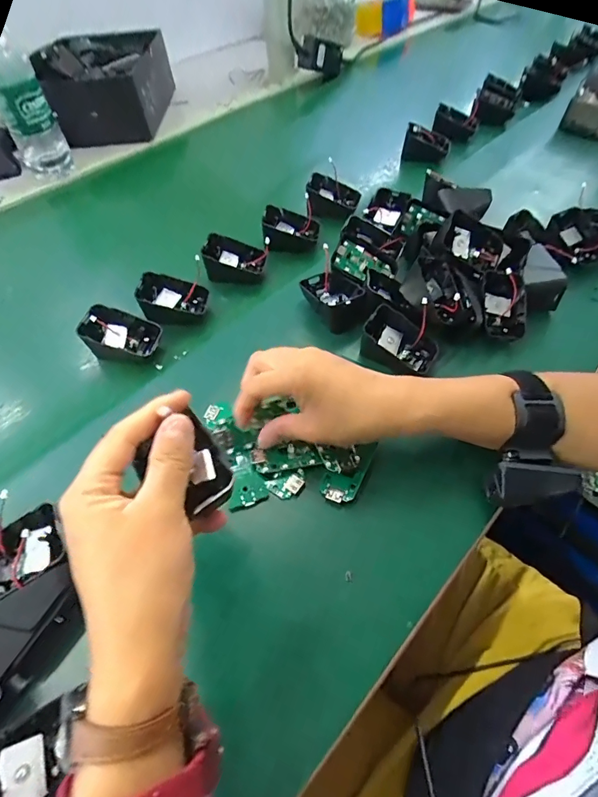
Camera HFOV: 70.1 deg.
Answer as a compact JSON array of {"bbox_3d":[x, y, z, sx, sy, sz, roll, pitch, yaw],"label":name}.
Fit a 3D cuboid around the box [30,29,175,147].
[{"bbox_3d":[-0.312,-0.527,0.713,0.158,0.110,0.214,0,54,2],"label":"box"}]

